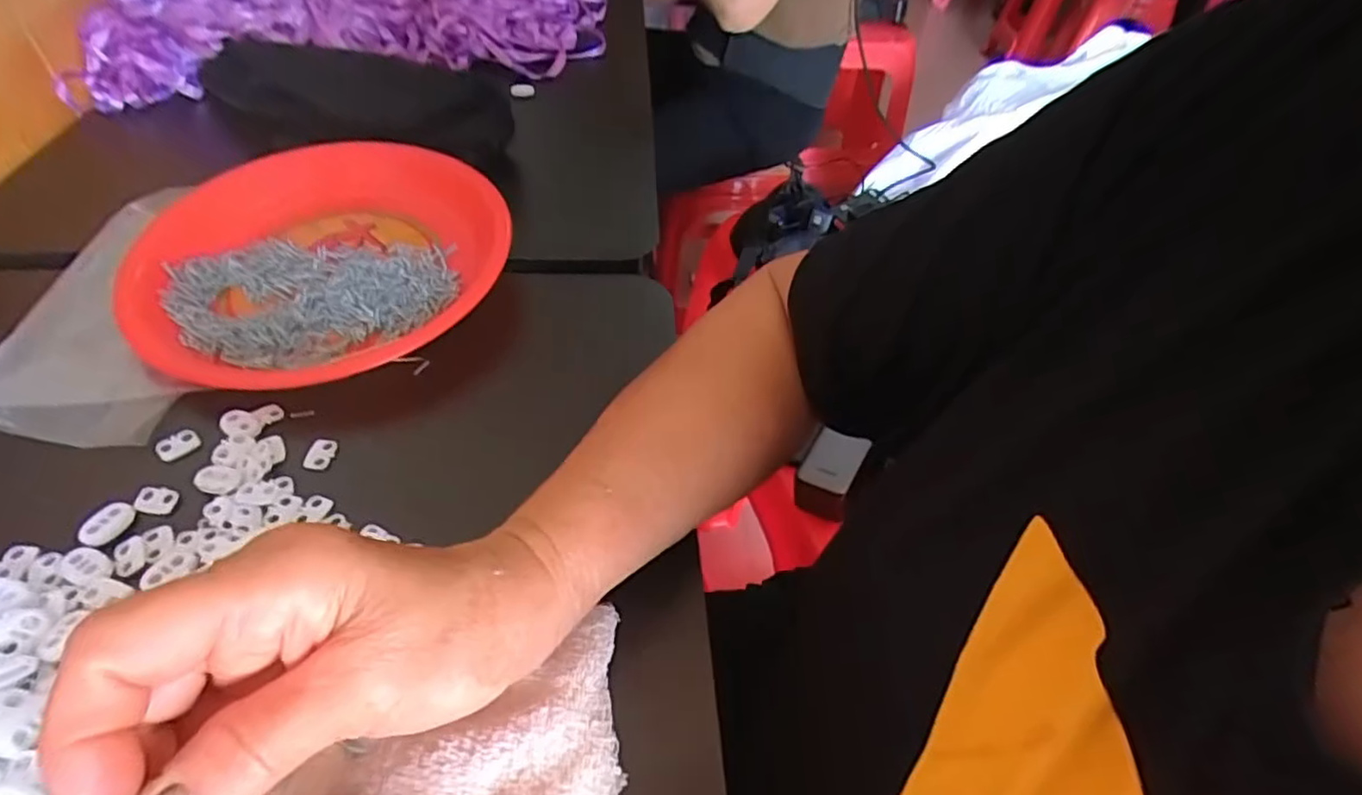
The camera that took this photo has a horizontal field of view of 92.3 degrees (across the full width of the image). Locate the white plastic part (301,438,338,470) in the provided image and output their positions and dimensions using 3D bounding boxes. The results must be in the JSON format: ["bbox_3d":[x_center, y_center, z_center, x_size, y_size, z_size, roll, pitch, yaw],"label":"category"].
[{"bbox_3d":[-0.190,0.030,0.344,0.013,0.006,0.017,3,47,-2],"label":"white plastic part"}]

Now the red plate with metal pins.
[{"bbox_3d":[-0.237,-0.099,0.424,0.216,0.041,0.208,3,47,-3],"label":"red plate with metal pins"}]

